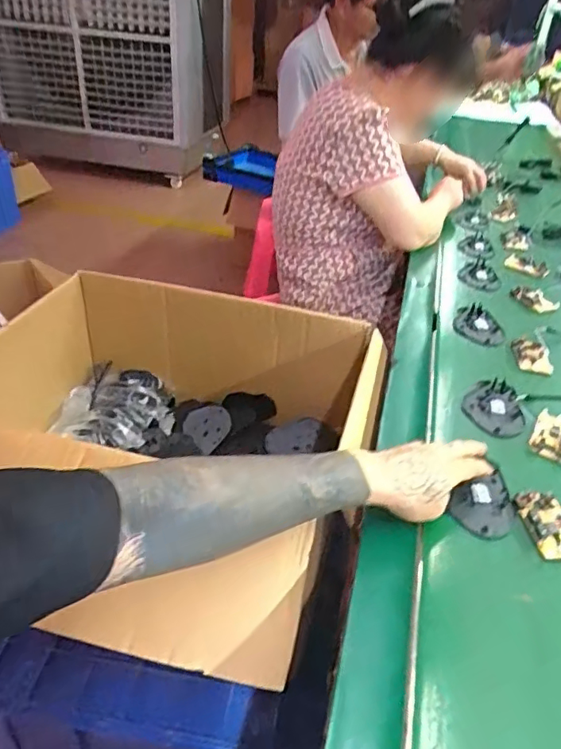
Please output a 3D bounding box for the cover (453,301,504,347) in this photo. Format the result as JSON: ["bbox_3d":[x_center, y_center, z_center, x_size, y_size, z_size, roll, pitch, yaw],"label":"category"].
[{"bbox_3d":[0.322,-0.082,0.880,0.080,0.009,0.118,16,37,16],"label":"cover"}]

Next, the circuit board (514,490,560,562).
[{"bbox_3d":[0.266,0.148,0.539,0.047,0.011,0.076,0,35,-7],"label":"circuit board"}]

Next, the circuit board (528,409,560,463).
[{"bbox_3d":[0.329,0.073,0.658,0.044,0.007,0.084,22,39,24],"label":"circuit board"}]

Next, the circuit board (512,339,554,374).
[{"bbox_3d":[0.372,-0.027,0.805,0.048,0.013,0.066,10,35,7],"label":"circuit board"}]

